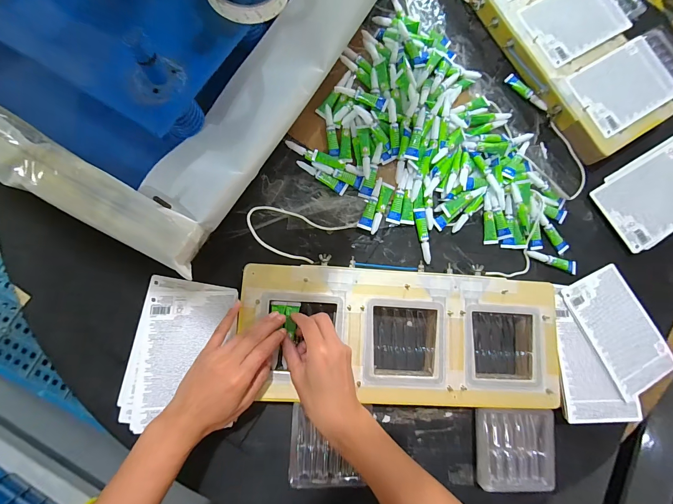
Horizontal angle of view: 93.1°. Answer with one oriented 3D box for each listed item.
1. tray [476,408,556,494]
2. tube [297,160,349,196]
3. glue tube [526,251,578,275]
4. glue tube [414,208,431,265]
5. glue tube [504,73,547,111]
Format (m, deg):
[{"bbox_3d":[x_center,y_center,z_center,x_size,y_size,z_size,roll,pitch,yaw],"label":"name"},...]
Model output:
[{"bbox_3d":[0.240,0.267,0.432,0.101,0.022,0.105,2,80,-6],"label":"tray"},{"bbox_3d":[-0.023,-0.110,0.471,0.081,0.010,0.018,27,79,-1],"label":"tube"},{"bbox_3d":[0.330,0.014,0.483,0.078,0.007,0.019,16,79,-3],"label":"glue tube"},{"bbox_3d":[0.130,-0.025,0.471,0.016,0.008,0.082,-9,82,-8],"label":"glue tube"},{"bbox_3d":[0.315,-0.264,0.529,0.015,0.017,0.083,-35,86,-11],"label":"glue tube"}]

